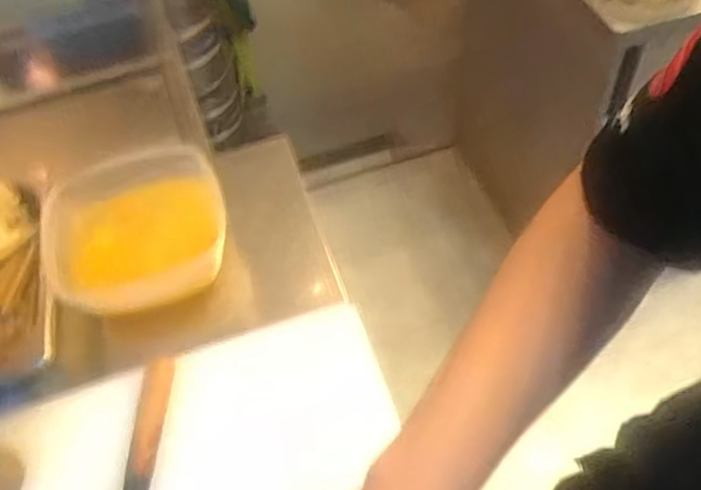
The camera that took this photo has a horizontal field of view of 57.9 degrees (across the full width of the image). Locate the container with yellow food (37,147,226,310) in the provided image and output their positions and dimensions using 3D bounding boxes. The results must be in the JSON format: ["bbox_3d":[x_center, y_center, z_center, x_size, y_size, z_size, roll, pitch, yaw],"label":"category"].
[{"bbox_3d":[-0.227,-0.024,0.680,0.184,0.073,0.181,-20,54,-9],"label":"container with yellow food"}]

